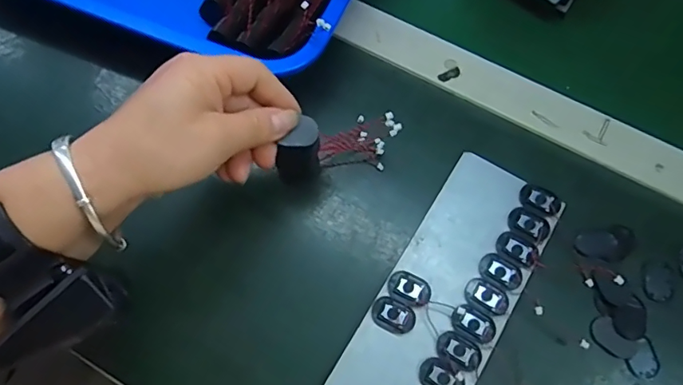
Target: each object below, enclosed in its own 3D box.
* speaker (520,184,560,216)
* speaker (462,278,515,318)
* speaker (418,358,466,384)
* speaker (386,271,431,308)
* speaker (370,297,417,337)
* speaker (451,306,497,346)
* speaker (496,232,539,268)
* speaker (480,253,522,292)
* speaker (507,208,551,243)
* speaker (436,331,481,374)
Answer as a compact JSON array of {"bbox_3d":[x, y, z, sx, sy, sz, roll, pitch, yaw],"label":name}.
[{"bbox_3d":[0.140,0.005,0.344,0.028,0.004,0.020,26,72,9],"label":"speaker"},{"bbox_3d":[0.097,0.068,0.321,0.032,0.004,0.021,25,72,9],"label":"speaker"},{"bbox_3d":[0.063,0.115,0.304,0.029,0.004,0.020,27,72,9],"label":"speaker"},{"bbox_3d":[0.045,0.064,0.323,0.028,0.004,0.021,28,72,10],"label":"speaker"},{"bbox_3d":[0.034,0.080,0.318,0.028,0.004,0.020,27,72,9],"label":"speaker"},{"bbox_3d":[0.085,0.084,0.315,0.028,0.004,0.020,29,73,10],"label":"speaker"},{"bbox_3d":[0.119,0.038,0.332,0.028,0.004,0.019,35,74,12],"label":"speaker"},{"bbox_3d":[0.107,0.053,0.327,0.028,0.004,0.019,31,73,11],"label":"speaker"},{"bbox_3d":[0.130,0.022,0.338,0.028,0.004,0.021,30,73,10],"label":"speaker"},{"bbox_3d":[0.074,0.100,0.309,0.028,0.004,0.019,30,73,10],"label":"speaker"}]

